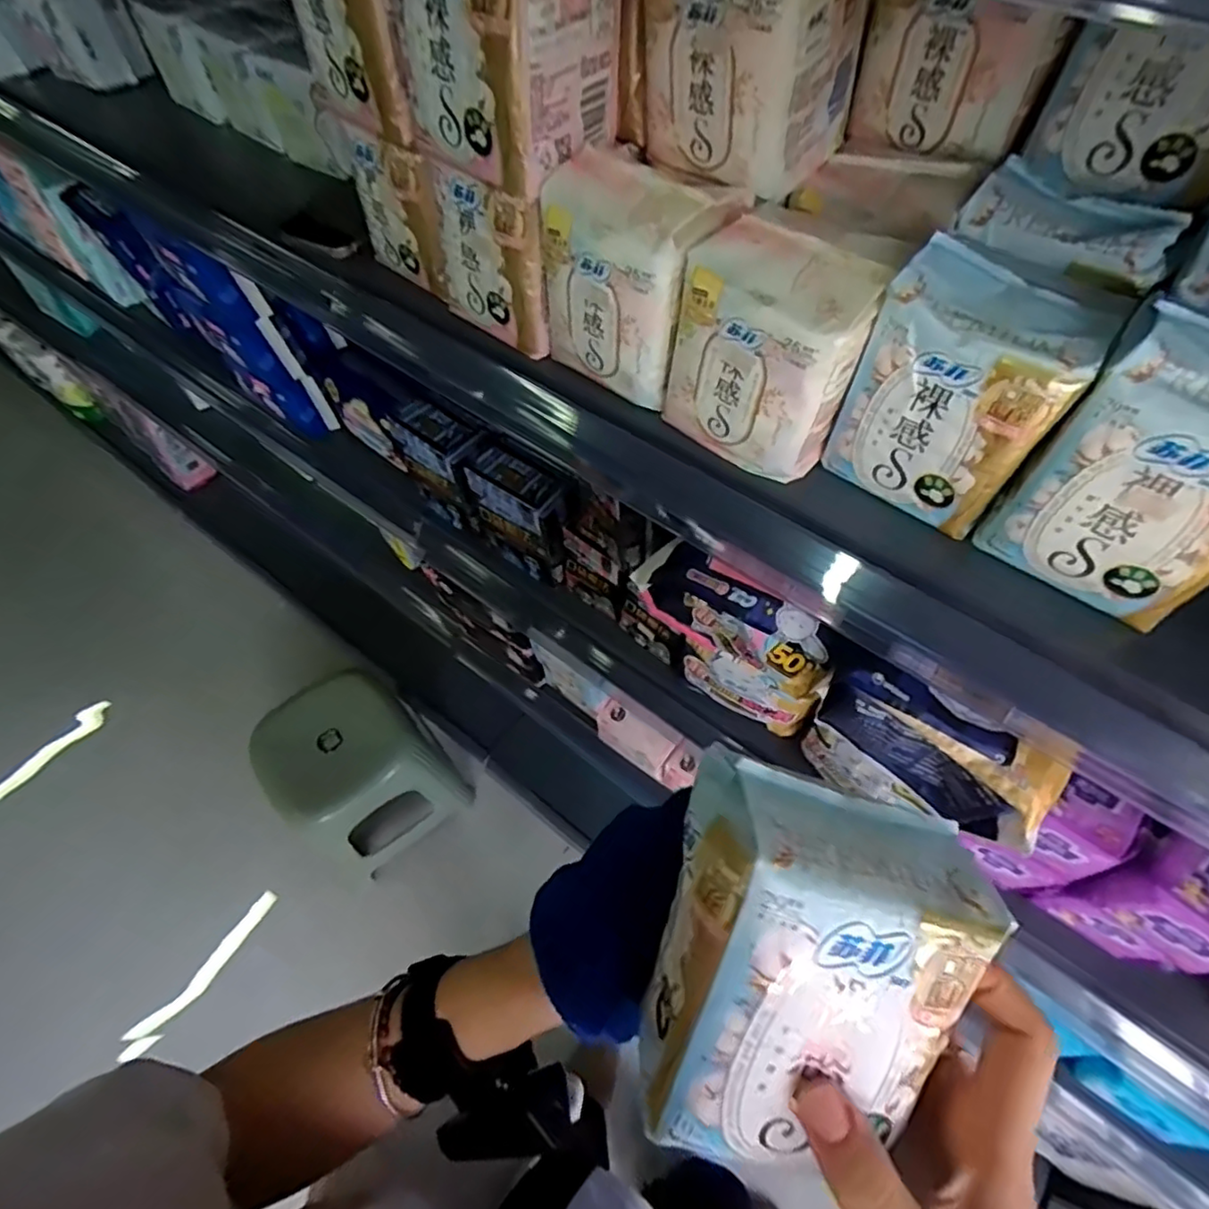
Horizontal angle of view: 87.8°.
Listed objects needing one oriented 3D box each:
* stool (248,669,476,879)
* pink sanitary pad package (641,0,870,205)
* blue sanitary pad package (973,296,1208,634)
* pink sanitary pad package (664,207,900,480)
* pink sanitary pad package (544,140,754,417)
[{"bbox_3d":[-0.512,0.358,1.337,0.307,0.319,0.311,-36,64,-22],"label":"stool"},{"bbox_3d":[0.083,-0.309,0.359,0.106,0.093,0.106,29,61,16],"label":"pink sanitary pad package"},{"bbox_3d":[0.260,-0.058,0.296,0.099,0.120,0.057,34,62,19],"label":"blue sanitary pad package"},{"bbox_3d":[0.093,-0.144,0.360,0.101,0.113,0.060,35,63,20],"label":"pink sanitary pad package"},{"bbox_3d":[0.025,-0.211,0.399,0.099,0.113,0.095,32,62,18],"label":"pink sanitary pad package"}]

